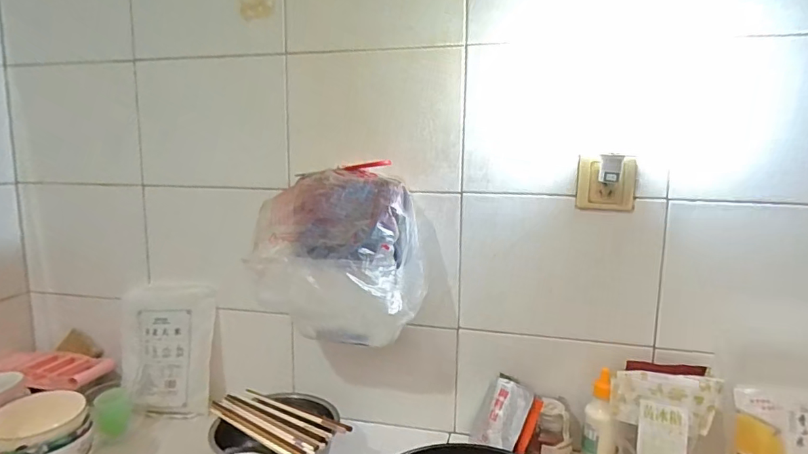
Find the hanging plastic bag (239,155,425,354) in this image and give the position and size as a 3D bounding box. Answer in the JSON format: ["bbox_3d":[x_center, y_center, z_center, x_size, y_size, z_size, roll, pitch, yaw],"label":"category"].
[{"bbox_3d":[-0.102,0.052,0.769,0.246,0.261,0.145,2,9,11],"label":"hanging plastic bag"}]

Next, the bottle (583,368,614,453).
[{"bbox_3d":[0.316,0.321,0.781,0.045,0.168,0.037,4,10,21],"label":"bottle"}]

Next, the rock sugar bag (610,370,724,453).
[{"bbox_3d":[0.392,0.319,0.733,0.136,0.186,0.066,6,10,31],"label":"rock sugar bag"}]

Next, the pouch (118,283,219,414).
[{"bbox_3d":[-0.499,0.247,0.993,0.205,0.264,0.049,3,-15,2],"label":"pouch"}]

